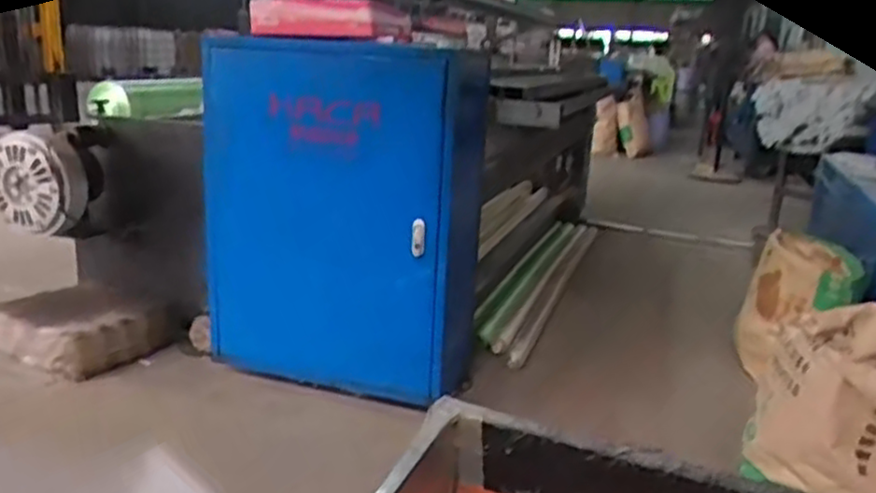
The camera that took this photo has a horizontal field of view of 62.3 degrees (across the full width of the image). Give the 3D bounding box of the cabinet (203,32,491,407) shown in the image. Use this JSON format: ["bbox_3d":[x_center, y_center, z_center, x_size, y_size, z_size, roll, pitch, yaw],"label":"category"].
[{"bbox_3d":[-0.240,-0.074,1.805,0.674,0.808,0.269,9,16,20],"label":"cabinet"}]

